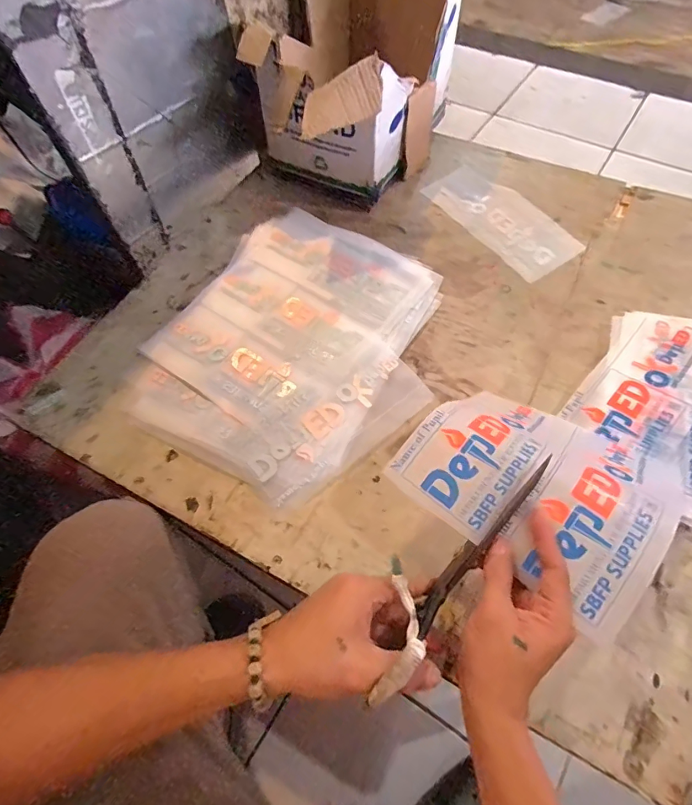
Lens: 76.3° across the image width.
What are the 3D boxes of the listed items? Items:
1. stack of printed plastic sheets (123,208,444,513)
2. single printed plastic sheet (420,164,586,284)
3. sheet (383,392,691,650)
[{"bbox_3d":[-0.057,-0.082,0.564,0.321,0.026,0.383,25,64,14],"label":"stack of printed plastic sheets"},{"bbox_3d":[0.233,-0.282,0.674,0.115,0.010,0.240,-35,66,-14],"label":"single printed plastic sheet"},{"bbox_3d":[0.183,0.070,0.421,0.212,0.090,0.200,38,68,20],"label":"sheet"}]

